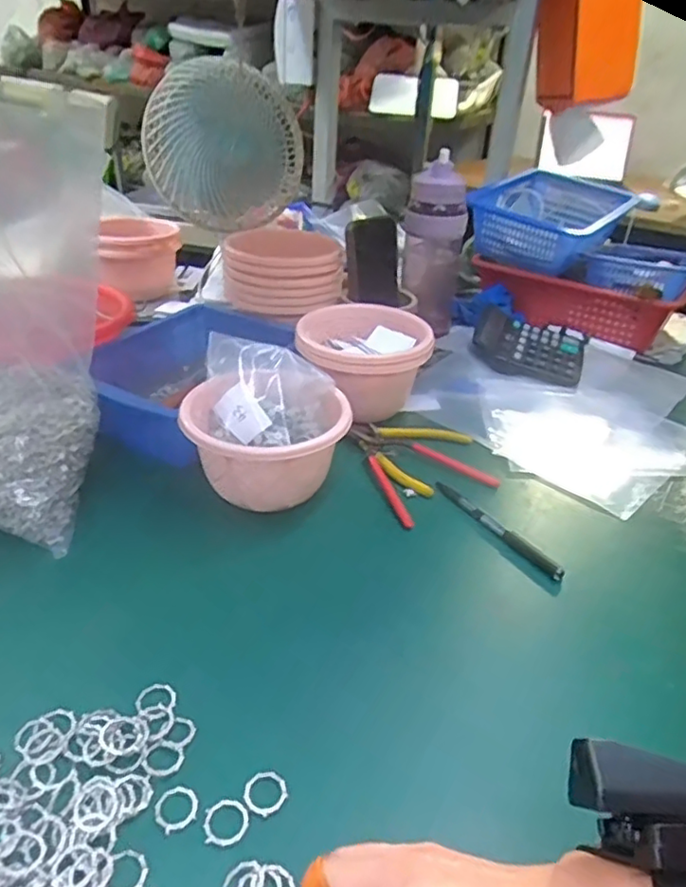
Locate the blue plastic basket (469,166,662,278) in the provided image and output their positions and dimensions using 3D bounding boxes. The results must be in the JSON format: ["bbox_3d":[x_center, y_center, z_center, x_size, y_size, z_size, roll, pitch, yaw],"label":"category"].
[{"bbox_3d":[0.320,-0.334,0.976,0.182,0.124,0.283,25,38,29],"label":"blue plastic basket"}]

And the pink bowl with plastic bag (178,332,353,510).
[{"bbox_3d":[-0.075,-0.017,0.578,0.135,0.111,0.143,3,33,-2],"label":"pink bowl with plastic bag"}]

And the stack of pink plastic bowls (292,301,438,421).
[{"bbox_3d":[0.020,-0.093,0.723,0.146,0.093,0.135,-1,33,-8],"label":"stack of pink plastic bowls"}]

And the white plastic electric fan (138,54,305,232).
[{"bbox_3d":[-0.161,-0.405,0.863,0.215,0.193,0.084,-18,39,-30],"label":"white plastic electric fan"}]

